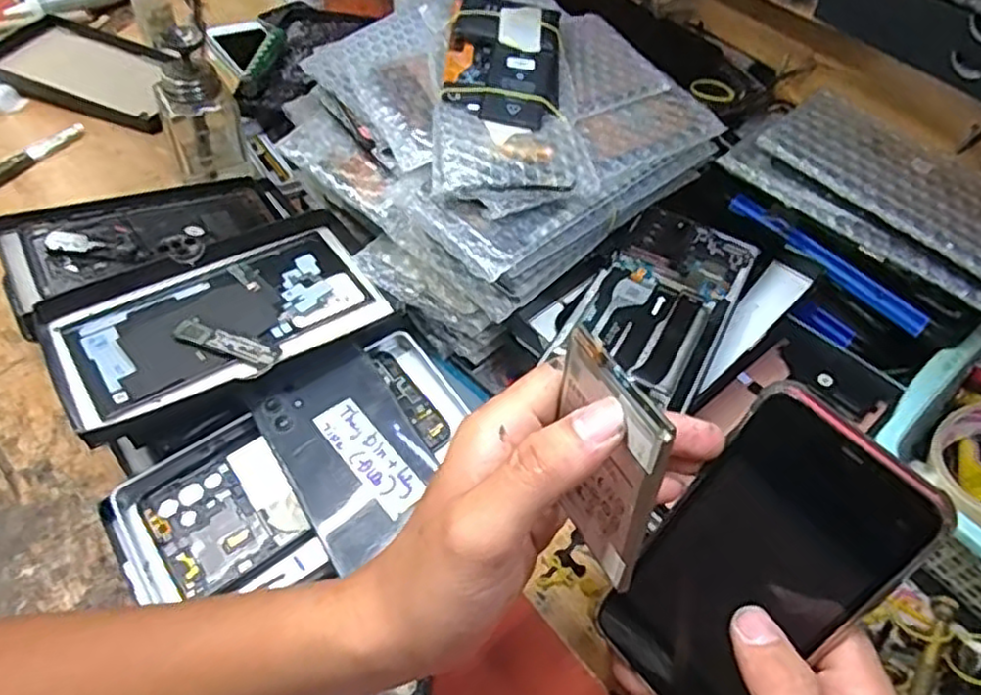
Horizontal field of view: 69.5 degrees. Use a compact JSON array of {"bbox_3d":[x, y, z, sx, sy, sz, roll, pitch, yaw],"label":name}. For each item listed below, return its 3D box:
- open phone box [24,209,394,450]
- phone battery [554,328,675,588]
[{"bbox_3d":[-0.157,-0.018,0.417,0.185,0.015,0.107,-25,56,-24],"label":"open phone box"},{"bbox_3d":[0.039,0.040,0.254,0.005,0.080,0.057,-12,37,-26],"label":"phone battery"}]

